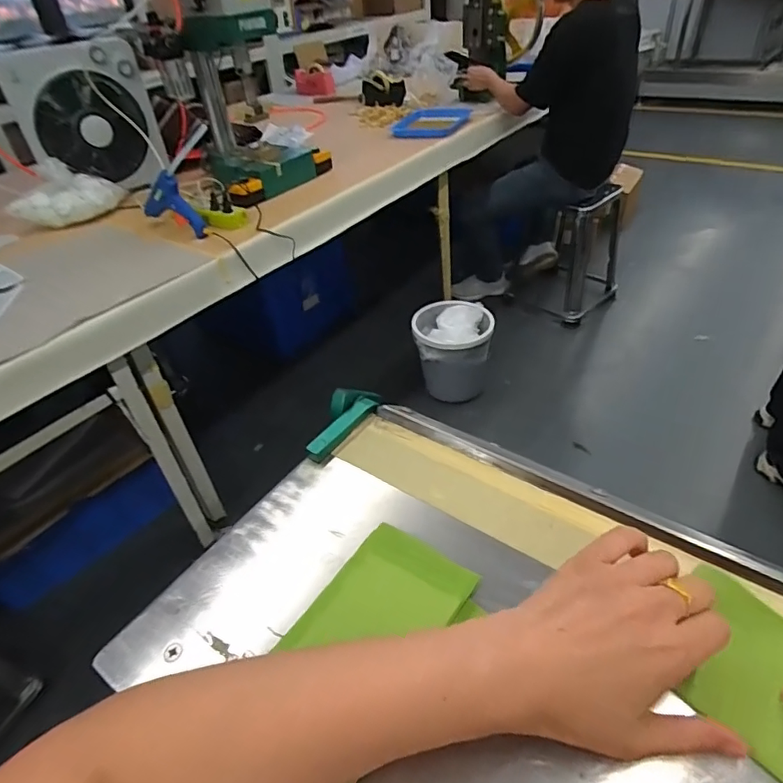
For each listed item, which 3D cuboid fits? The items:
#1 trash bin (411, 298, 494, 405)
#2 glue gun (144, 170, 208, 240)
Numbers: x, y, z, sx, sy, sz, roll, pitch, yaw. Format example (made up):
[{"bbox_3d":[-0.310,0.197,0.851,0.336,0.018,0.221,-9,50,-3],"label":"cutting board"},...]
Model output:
[{"bbox_3d":[0.216,-0.129,1.829,0.270,0.261,0.295,-1,41,6],"label":"trash bin"},{"bbox_3d":[-0.524,-0.447,1.229,0.191,0.130,0.039,23,49,30],"label":"glue gun"}]

